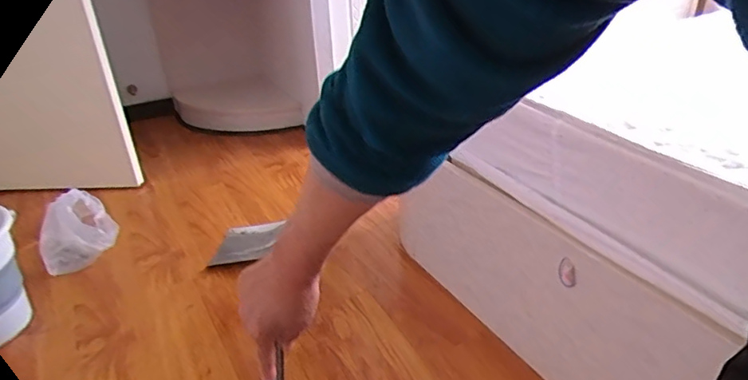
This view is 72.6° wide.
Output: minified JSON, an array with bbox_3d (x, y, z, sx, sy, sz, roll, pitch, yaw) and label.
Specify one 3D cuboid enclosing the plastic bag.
[{"bbox_3d":[-0.744,0.083,1.271,0.166,0.132,0.218,-17,33,-28],"label":"plastic bag"}]

